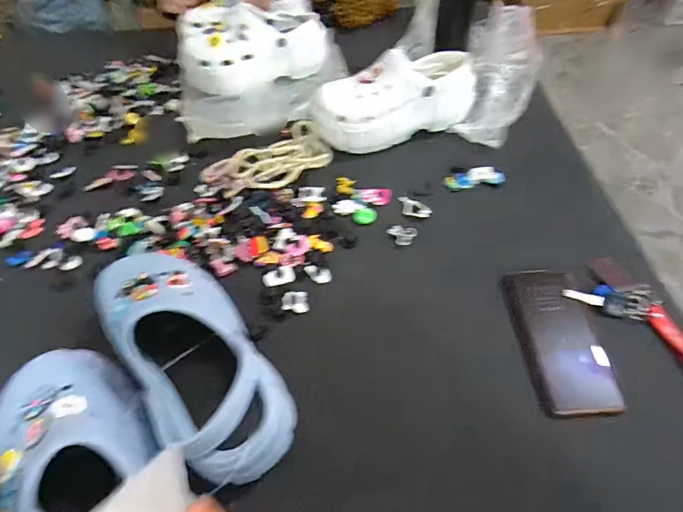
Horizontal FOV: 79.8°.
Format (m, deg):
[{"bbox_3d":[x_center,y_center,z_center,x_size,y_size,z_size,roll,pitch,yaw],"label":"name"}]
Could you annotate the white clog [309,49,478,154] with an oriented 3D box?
[{"bbox_3d":[0.082,-0.241,0.613,0.239,0.093,0.091,-14,55,-7],"label":"white clog"}]

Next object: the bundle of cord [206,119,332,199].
[{"bbox_3d":[-0.109,-0.142,0.618,0.179,0.017,0.109,-33,61,-18],"label":"bundle of cord"}]

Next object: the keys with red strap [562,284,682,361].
[{"bbox_3d":[0.324,0.070,0.423,0.063,0.021,0.158,-35,60,-21],"label":"keys with red strap"}]

